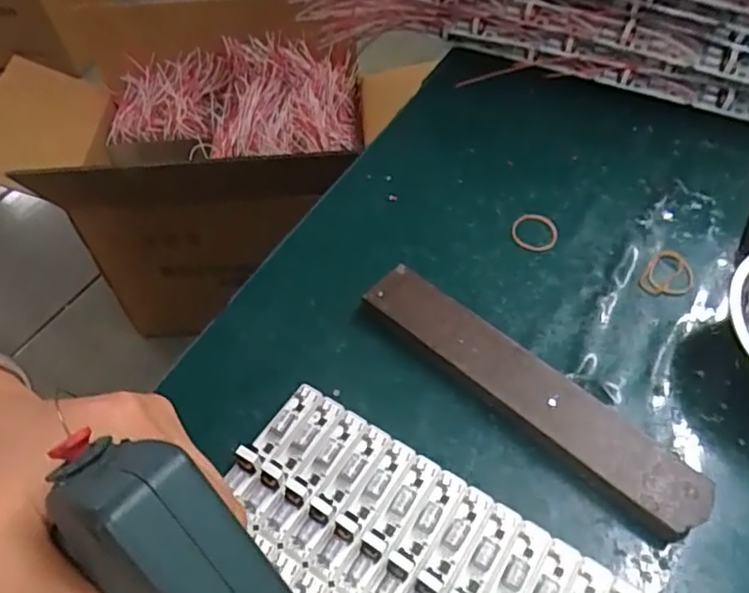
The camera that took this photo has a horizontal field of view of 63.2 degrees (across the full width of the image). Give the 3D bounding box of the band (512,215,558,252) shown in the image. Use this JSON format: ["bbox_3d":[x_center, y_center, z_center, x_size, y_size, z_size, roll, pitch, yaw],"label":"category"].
[{"bbox_3d":[0.104,-0.043,0.394,0.029,0.004,0.030,12,54,11],"label":"band"}]

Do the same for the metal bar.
[{"bbox_3d":[0.078,0.047,0.323,0.198,0.020,0.034,37,62,26],"label":"metal bar"}]

